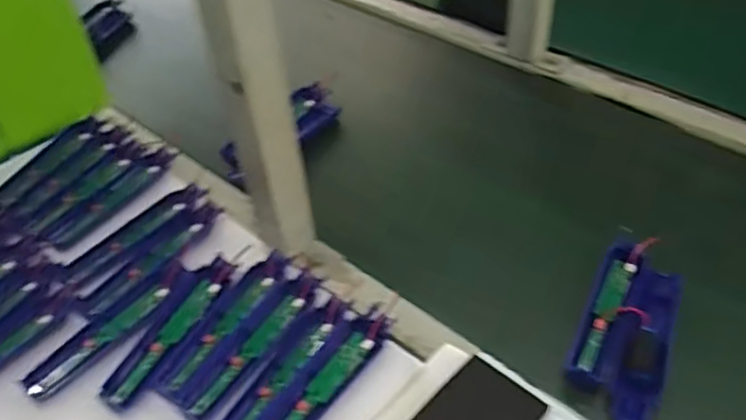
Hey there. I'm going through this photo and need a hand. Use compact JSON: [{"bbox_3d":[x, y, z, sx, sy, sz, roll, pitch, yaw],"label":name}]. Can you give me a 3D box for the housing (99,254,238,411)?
[{"bbox_3d":[-0.182,0.106,0.592,0.042,0.010,0.162,13,46,22],"label":"housing"}]

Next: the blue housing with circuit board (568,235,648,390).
[{"bbox_3d":[0.211,0.090,0.593,0.034,0.021,0.161,16,47,24],"label":"blue housing with circuit board"}]

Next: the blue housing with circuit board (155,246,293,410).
[{"bbox_3d":[-0.129,0.100,0.590,0.038,0.008,0.166,16,47,24],"label":"blue housing with circuit board"}]

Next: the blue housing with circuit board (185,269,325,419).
[{"bbox_3d":[-0.101,0.114,0.574,0.036,0.009,0.162,18,47,25],"label":"blue housing with circuit board"}]

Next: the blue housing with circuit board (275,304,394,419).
[{"bbox_3d":[-0.043,0.142,0.539,0.036,0.012,0.164,24,50,30],"label":"blue housing with circuit board"}]

